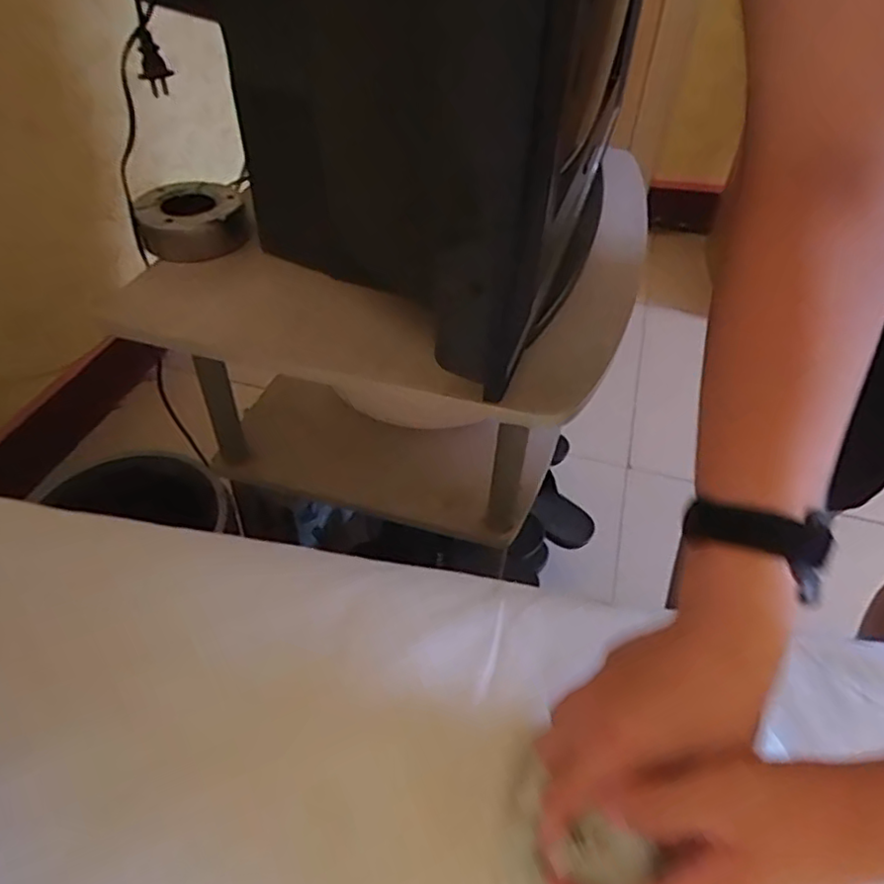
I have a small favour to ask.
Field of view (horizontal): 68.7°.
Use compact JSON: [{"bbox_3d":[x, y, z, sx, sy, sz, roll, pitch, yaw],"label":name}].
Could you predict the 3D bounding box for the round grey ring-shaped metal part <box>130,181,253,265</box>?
[{"bbox_3d":[-0.267,-0.235,0.694,0.106,0.046,0.106,1,45,-1],"label":"round grey ring-shaped metal part"}]

